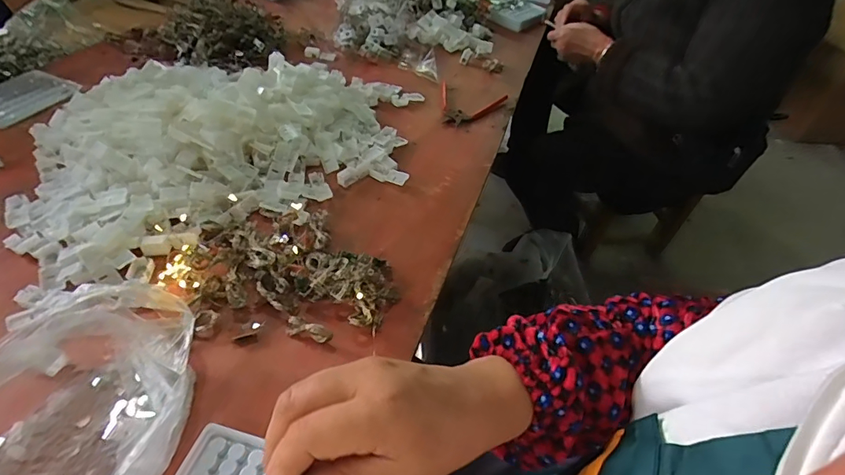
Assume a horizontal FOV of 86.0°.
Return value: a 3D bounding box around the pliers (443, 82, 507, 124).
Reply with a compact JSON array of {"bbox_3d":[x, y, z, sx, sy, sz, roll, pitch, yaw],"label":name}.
[{"bbox_3d":[0.089,-0.223,0.753,0.110,0.016,0.118,6,45,-3],"label":"pliers"}]

